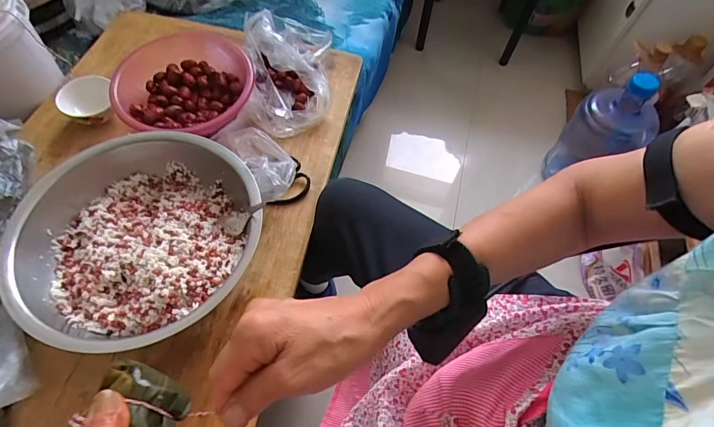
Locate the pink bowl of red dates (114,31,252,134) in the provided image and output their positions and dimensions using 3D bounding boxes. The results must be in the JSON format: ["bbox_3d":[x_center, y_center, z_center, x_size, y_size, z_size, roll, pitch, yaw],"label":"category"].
[{"bbox_3d":[-0.298,-0.223,0.697,0.217,0.062,0.203,2,60,-3],"label":"pink bowl of red dates"}]

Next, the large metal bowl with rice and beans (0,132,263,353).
[{"bbox_3d":[-0.292,0.034,0.548,0.301,0.074,0.298,2,60,-3],"label":"large metal bowl with rice and beans"}]

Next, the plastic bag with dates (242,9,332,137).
[{"bbox_3d":[-0.129,-0.257,0.723,0.151,0.102,0.208,2,60,-3],"label":"plastic bag with dates"}]

